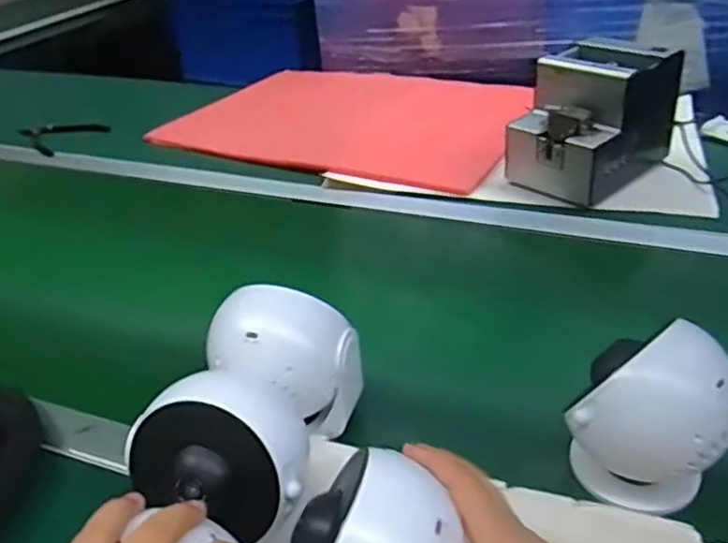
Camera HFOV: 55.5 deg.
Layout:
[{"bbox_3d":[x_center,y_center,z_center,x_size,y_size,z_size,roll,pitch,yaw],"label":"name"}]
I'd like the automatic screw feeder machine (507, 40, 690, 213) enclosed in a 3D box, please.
[{"bbox_3d":[0.284,-0.191,0.866,0.135,0.149,0.192,28,44,36],"label":"automatic screw feeder machine"}]

